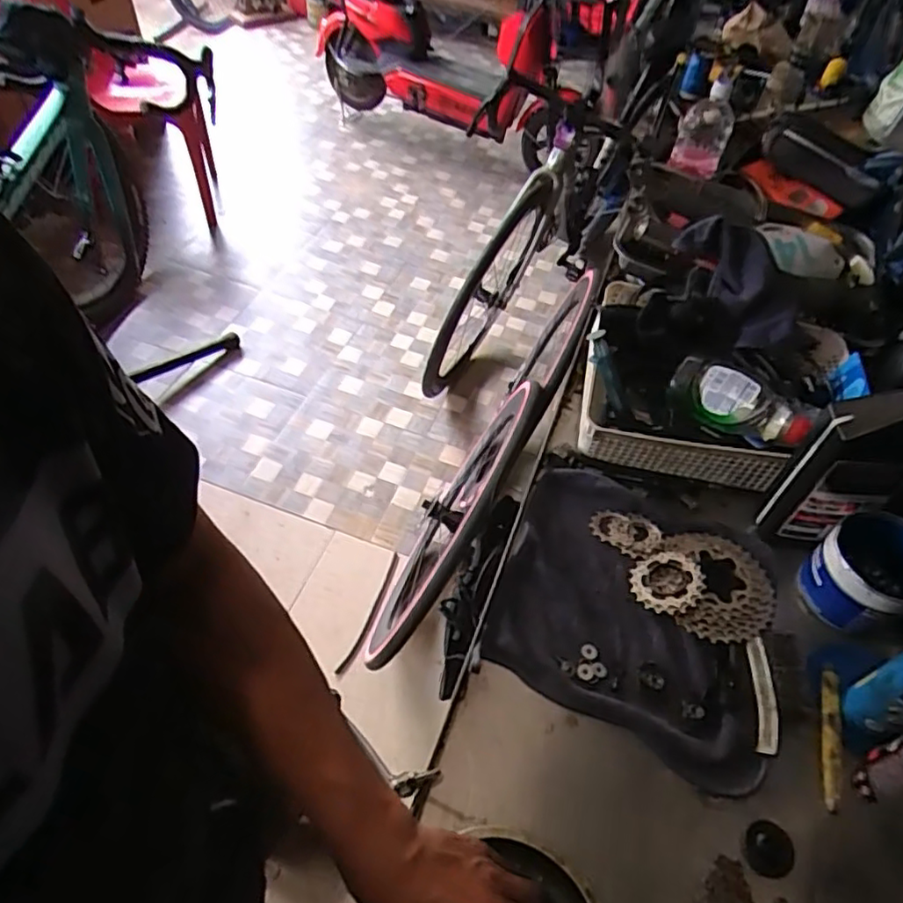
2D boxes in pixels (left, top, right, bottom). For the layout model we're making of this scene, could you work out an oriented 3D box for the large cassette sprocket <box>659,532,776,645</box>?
[{"bbox_3d":[0.292,0.141,0.666,0.117,0.018,0.124,5,51,-2],"label":"large cassette sprocket"}]

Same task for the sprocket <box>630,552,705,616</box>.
[{"bbox_3d":[0.227,0.138,0.657,0.070,0.008,0.070,-9,49,10],"label":"sprocket"}]

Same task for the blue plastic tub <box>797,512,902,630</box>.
[{"bbox_3d":[0.427,0.126,0.642,0.104,0.088,0.099,3,51,-3],"label":"blue plastic tub"}]

